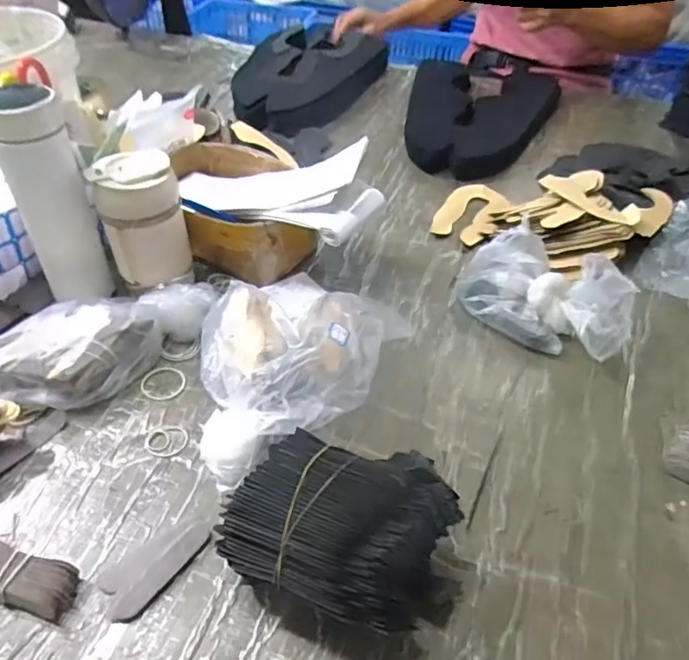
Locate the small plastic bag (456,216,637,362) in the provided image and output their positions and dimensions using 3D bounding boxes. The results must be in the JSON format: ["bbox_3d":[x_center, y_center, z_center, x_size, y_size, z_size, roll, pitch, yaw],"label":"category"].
[{"bbox_3d":[0.212,-0.039,0.595,0.185,0.085,0.084,28,52,25],"label":"small plastic bag"}]

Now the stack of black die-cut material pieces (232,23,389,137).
[{"bbox_3d":[-0.083,-0.468,1.012,0.209,0.088,0.313,20,49,18],"label":"stack of black die-cut material pieces"}]

